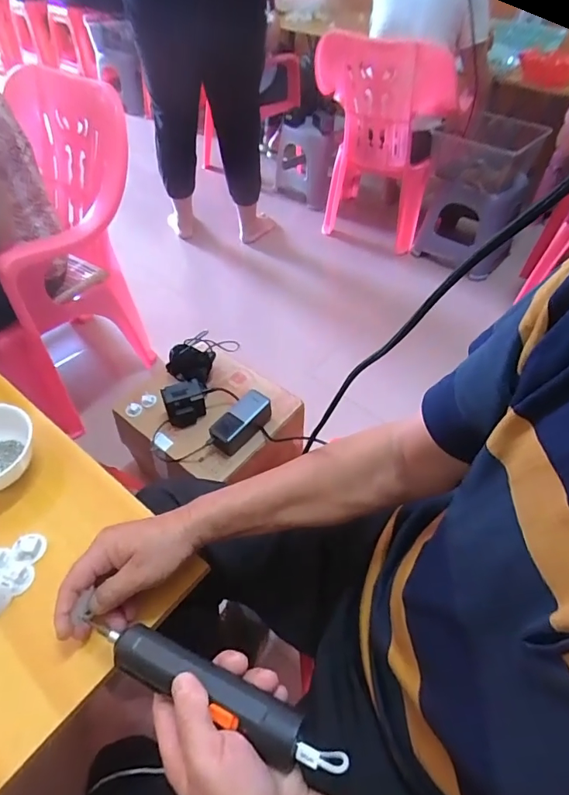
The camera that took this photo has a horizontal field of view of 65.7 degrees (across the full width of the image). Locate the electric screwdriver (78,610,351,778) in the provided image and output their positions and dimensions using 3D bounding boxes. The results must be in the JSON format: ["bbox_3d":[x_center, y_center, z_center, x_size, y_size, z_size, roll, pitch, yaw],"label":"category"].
[{"bbox_3d":[-0.070,0.218,0.337,0.238,0.033,0.033,13,50,23],"label":"electric screwdriver"}]

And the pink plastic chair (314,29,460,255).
[{"bbox_3d":[0.360,-0.962,1.660,0.502,0.659,0.455,8,50,4],"label":"pink plastic chair"}]

